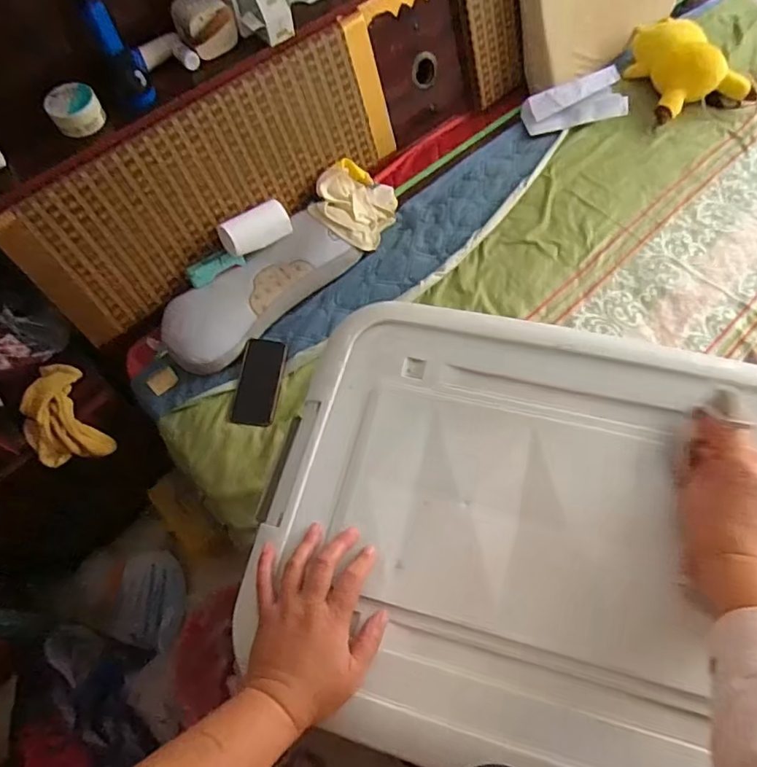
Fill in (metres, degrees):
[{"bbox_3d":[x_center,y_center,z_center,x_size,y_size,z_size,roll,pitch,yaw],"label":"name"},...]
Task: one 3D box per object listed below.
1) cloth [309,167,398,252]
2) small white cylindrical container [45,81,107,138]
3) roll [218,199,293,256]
[{"bbox_3d":[-0.054,-0.375,1.129,0.160,0.062,0.189,11,65,9],"label":"cloth"},{"bbox_3d":[-0.491,-0.443,0.866,0.080,0.046,0.078,-38,67,-13],"label":"small white cylindrical container"},{"bbox_3d":[-0.246,-0.310,1.065,0.144,0.065,0.068,-34,67,-12],"label":"roll"}]

